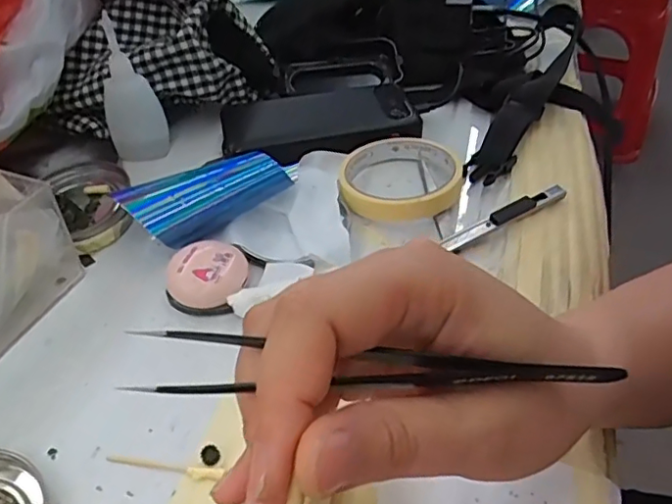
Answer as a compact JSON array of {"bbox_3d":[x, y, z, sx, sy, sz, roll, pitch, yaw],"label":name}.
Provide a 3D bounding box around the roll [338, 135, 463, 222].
[{"bbox_3d":[0.047,-0.058,0.424,0.085,0.015,0.086,-1,44,1],"label":"roll"}]

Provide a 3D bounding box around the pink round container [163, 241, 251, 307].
[{"bbox_3d":[-0.078,0.014,0.355,0.045,0.024,0.043,-1,44,1],"label":"pink round container"}]

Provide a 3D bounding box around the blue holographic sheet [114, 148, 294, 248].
[{"bbox_3d":[-0.080,-0.037,0.387,0.117,0.042,0.042,-16,46,-14],"label":"blue holographic sheet"}]

